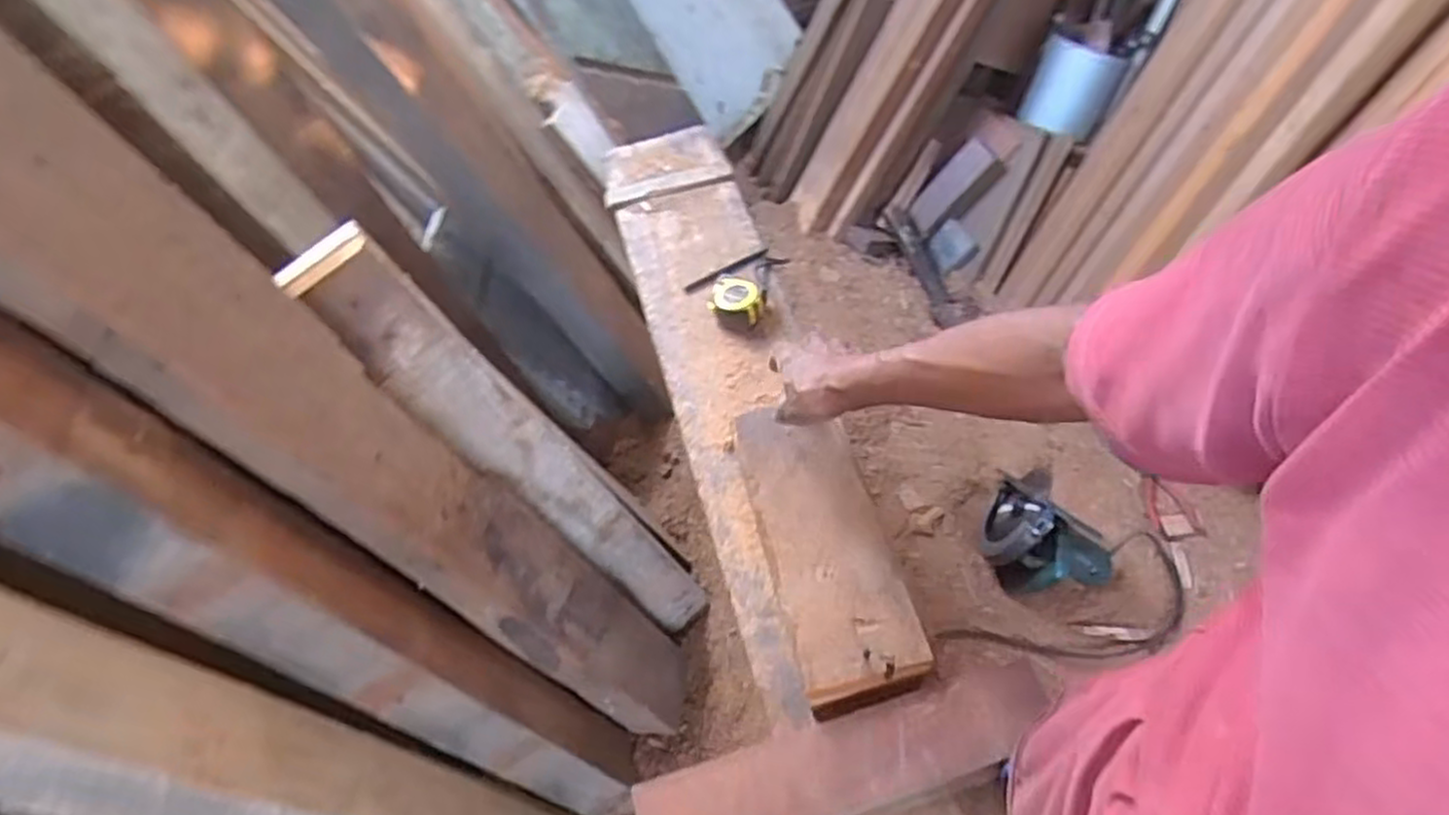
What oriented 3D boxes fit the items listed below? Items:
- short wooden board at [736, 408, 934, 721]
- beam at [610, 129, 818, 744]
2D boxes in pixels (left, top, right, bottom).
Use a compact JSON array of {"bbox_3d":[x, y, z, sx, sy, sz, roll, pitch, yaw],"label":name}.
[{"bbox_3d":[0.096,0.128,0.759,0.110,0.056,0.304,-13,58,-6],"label":"short wooden board"},{"bbox_3d":[0.005,-0.079,0.987,0.187,0.055,0.898,-14,56,-6],"label":"beam"}]

